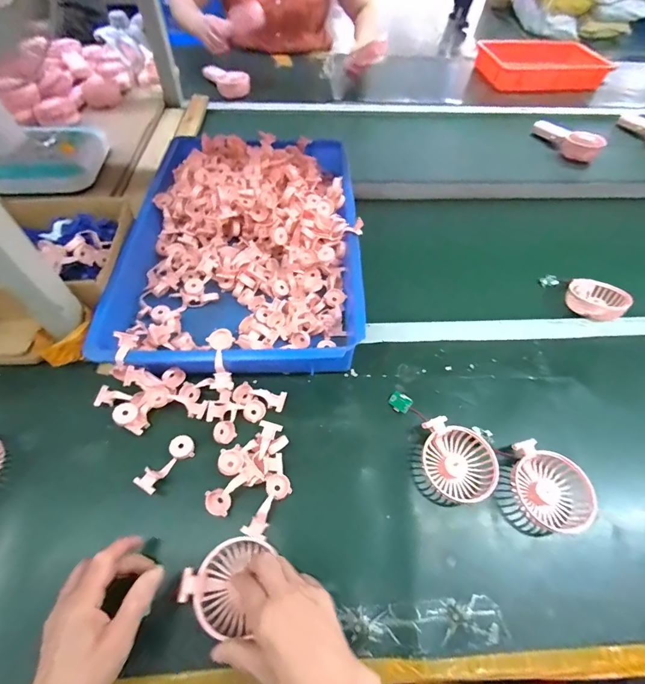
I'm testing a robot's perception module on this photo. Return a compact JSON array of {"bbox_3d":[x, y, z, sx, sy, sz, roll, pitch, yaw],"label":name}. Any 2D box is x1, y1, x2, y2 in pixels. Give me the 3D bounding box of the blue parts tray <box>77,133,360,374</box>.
[{"bbox_3d":[-0.131,-0.186,0.607,0.372,0.087,0.498,-1,62,0],"label":"blue parts tray"}]

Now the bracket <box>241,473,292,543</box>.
[{"bbox_3d":[-0.065,0.194,0.428,0.030,0.017,0.075,24,58,13],"label":"bracket"}]

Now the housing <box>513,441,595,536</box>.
[{"bbox_3d":[0.277,0.178,0.443,0.102,0.035,0.080,38,68,18],"label":"housing"}]

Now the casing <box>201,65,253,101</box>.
[{"bbox_3d":[-0.270,-0.742,1.022,0.090,0.044,0.147,-30,62,-21],"label":"casing"}]

